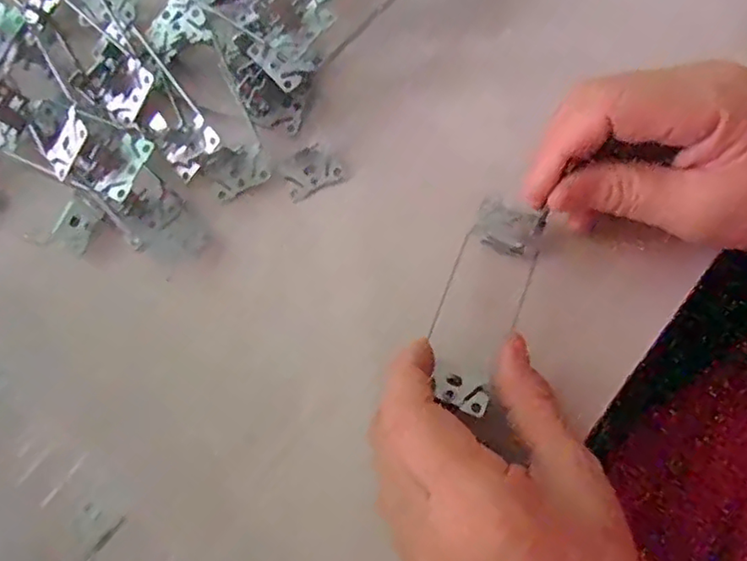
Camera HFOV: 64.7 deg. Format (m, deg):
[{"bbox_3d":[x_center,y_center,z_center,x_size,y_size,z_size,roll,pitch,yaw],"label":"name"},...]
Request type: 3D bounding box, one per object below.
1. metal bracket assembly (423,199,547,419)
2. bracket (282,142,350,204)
[{"bbox_3d":[0.052,0.008,0.278,0.037,0.008,0.110,23,64,3],"label":"metal bracket assembly"},{"bbox_3d":[-0.032,-0.059,0.313,0.031,0.004,0.024,-26,76,-4],"label":"bracket"}]

